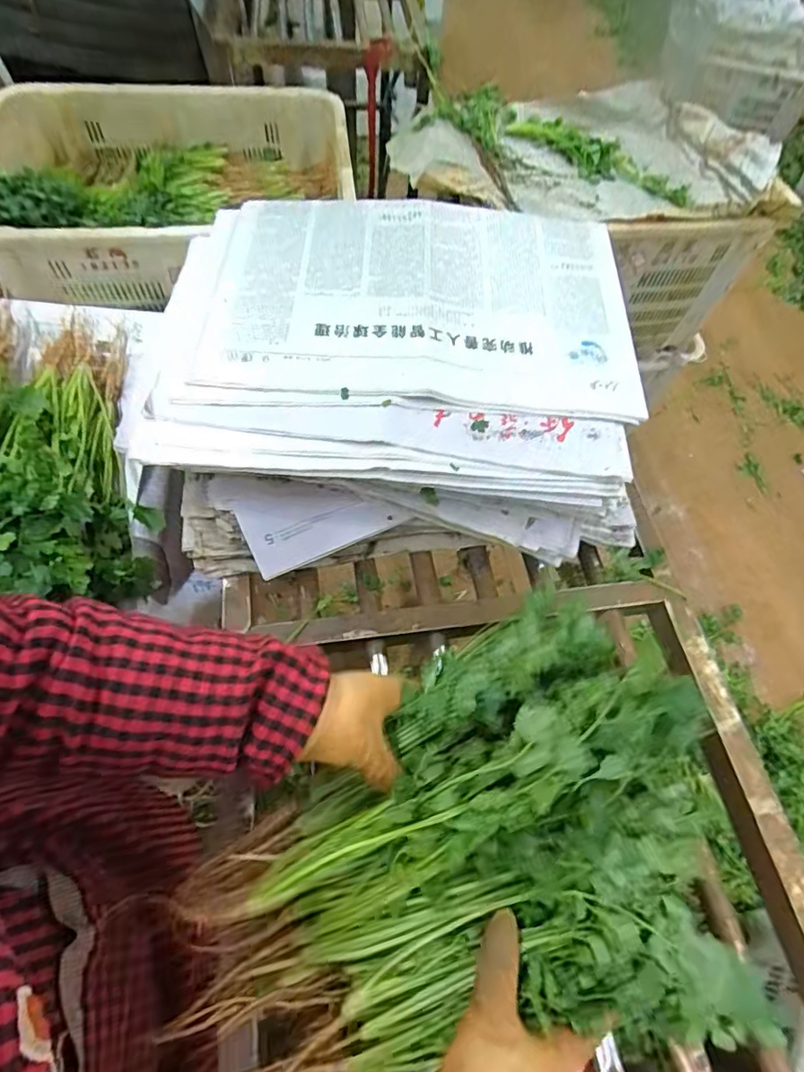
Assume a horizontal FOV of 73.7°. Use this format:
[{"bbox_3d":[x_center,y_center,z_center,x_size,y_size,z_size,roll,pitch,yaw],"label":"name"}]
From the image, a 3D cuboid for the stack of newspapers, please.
[{"bbox_3d":[0.005,-0.156,0.529,0.435,0.133,0.364,-1,61,-5],"label":"stack of newspapers"}]

